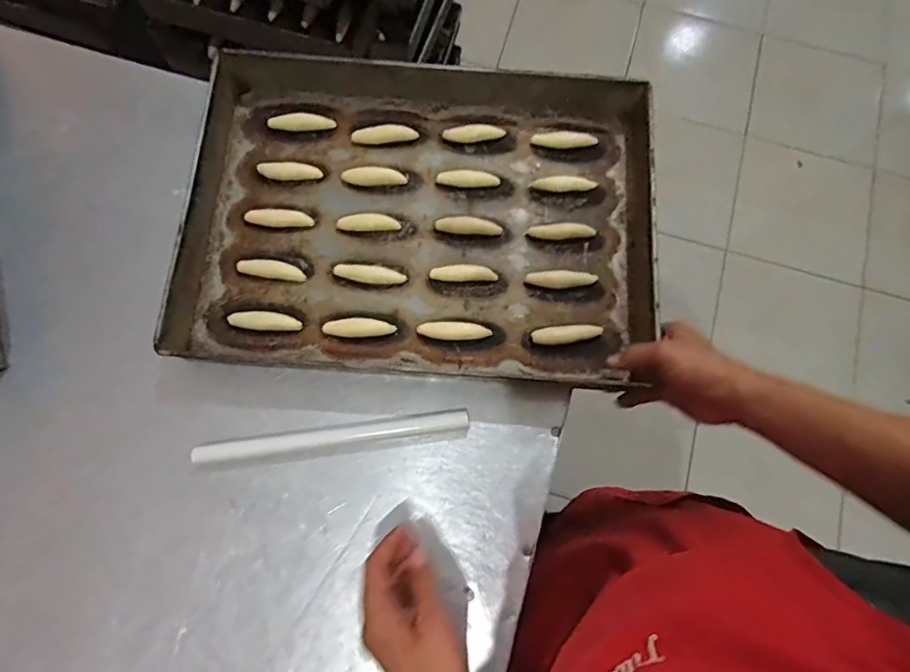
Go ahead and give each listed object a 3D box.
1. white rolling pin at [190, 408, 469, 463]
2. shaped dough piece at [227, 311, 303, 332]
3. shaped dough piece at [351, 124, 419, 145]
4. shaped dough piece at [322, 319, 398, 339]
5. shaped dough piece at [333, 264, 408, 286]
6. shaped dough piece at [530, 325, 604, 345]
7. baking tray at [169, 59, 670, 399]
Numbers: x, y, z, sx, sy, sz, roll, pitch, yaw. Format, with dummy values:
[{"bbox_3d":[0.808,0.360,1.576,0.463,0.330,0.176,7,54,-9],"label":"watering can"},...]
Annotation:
[{"bbox_3d":[-0.125,0.104,0.569,0.276,0.026,0.023,-7,75,-4],"label":"white rolling pin"},{"bbox_3d":[-0.212,-0.016,0.611,0.080,0.010,0.022,4,75,-1],"label":"shaped dough piece"},{"bbox_3d":[-0.085,-0.242,0.653,0.077,0.010,0.023,-8,75,-5],"label":"shaped dough piece"},{"bbox_3d":[-0.104,-0.008,0.597,0.076,0.013,0.020,-1,75,-3],"label":"shaped dough piece"},{"bbox_3d":[-0.095,-0.069,0.613,0.078,0.011,0.020,9,75,0],"label":"shaped dough piece"},{"bbox_3d":[0.125,-0.002,0.602,0.077,0.011,0.020,-8,75,-5],"label":"shaped dough piece"},{"bbox_3d":[-0.027,-0.148,0.620,0.520,0.069,0.381,4,79,0],"label":"baking tray"}]

